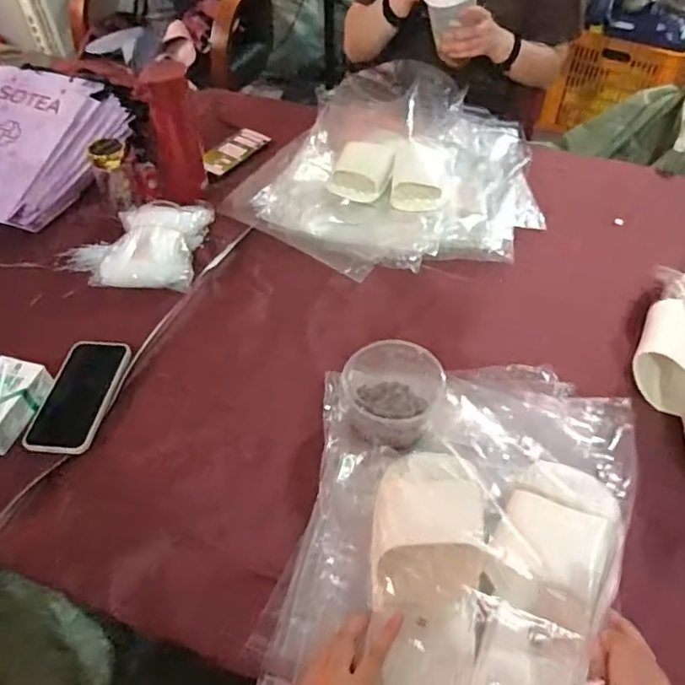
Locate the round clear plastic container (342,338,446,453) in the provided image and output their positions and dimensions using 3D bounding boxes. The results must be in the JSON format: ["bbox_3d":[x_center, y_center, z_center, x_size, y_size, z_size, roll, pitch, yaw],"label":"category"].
[{"bbox_3d":[0.059,0.065,0.679,0.112,0.082,0.112,0,49,0],"label":"round clear plastic container"}]

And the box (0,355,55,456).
[{"bbox_3d":[-0.418,0.077,0.702,0.071,0.040,0.116,12,50,10],"label":"box"}]

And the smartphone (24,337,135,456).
[{"bbox_3d":[-0.332,0.063,0.725,0.087,0.016,0.161,5,49,4],"label":"smartphone"}]

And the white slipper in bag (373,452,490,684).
[{"bbox_3d":[0.082,0.222,0.549,0.108,0.051,0.260,5,58,5],"label":"white slipper in bag"}]

